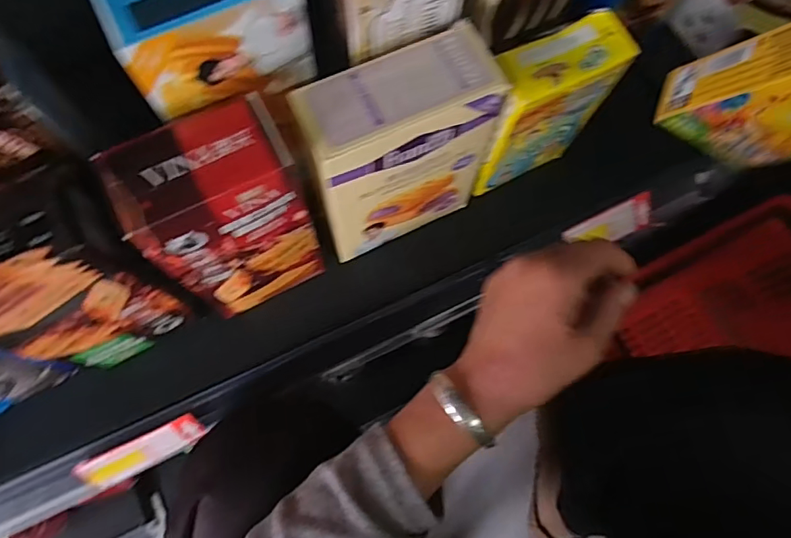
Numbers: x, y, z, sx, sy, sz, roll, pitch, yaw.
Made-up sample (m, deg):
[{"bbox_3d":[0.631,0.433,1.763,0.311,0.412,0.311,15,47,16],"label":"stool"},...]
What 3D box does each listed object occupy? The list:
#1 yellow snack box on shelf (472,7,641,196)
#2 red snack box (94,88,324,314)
[{"bbox_3d":[0.109,-0.119,0.407,0.095,0.144,0.039,-27,75,-9],"label":"yellow snack box on shelf"},{"bbox_3d":[-0.106,-0.031,0.353,0.092,0.184,0.057,-26,75,-9],"label":"red snack box"}]

